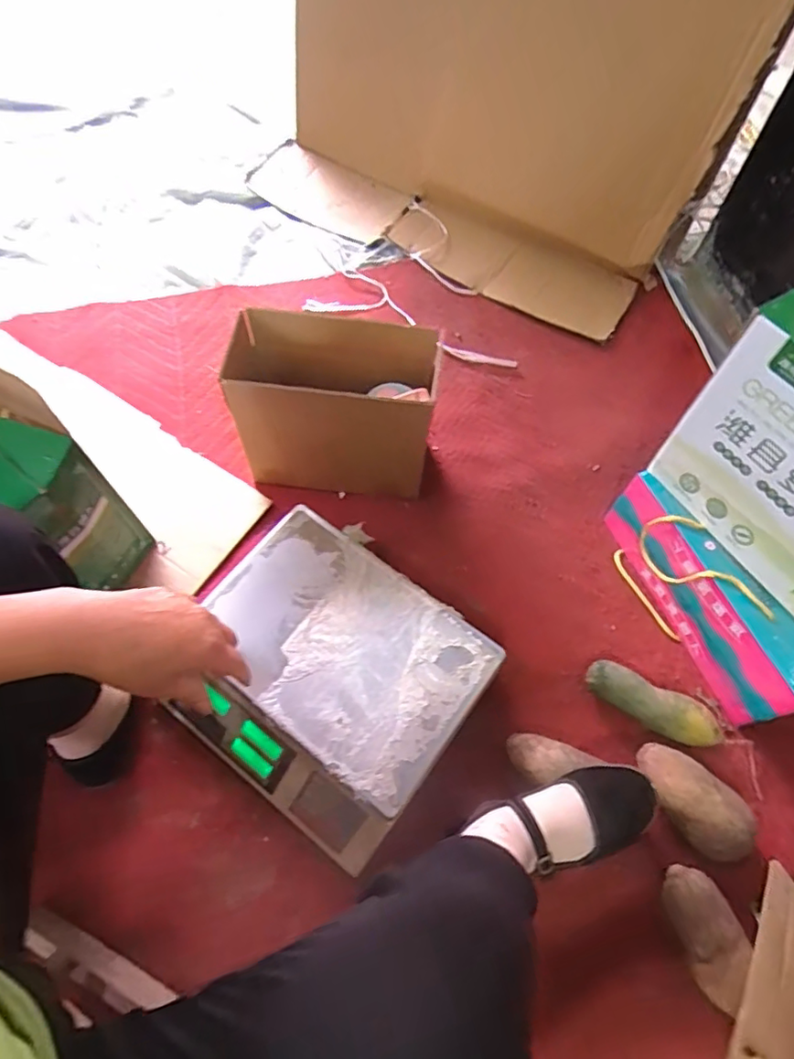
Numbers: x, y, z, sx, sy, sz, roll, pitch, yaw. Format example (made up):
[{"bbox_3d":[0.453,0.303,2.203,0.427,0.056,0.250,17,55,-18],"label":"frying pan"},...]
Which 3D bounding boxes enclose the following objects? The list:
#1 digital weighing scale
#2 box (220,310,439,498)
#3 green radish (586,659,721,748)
[{"bbox_3d":[-0.090,0.181,0.715,0.327,0.086,0.296,35,67,15],"label":"digital weighing scale"},{"bbox_3d":[-0.095,-0.165,0.831,0.291,0.243,0.132,4,63,0],"label":"box"},{"bbox_3d":[0.328,0.228,0.743,0.171,0.049,0.057,23,65,10],"label":"green radish"}]

